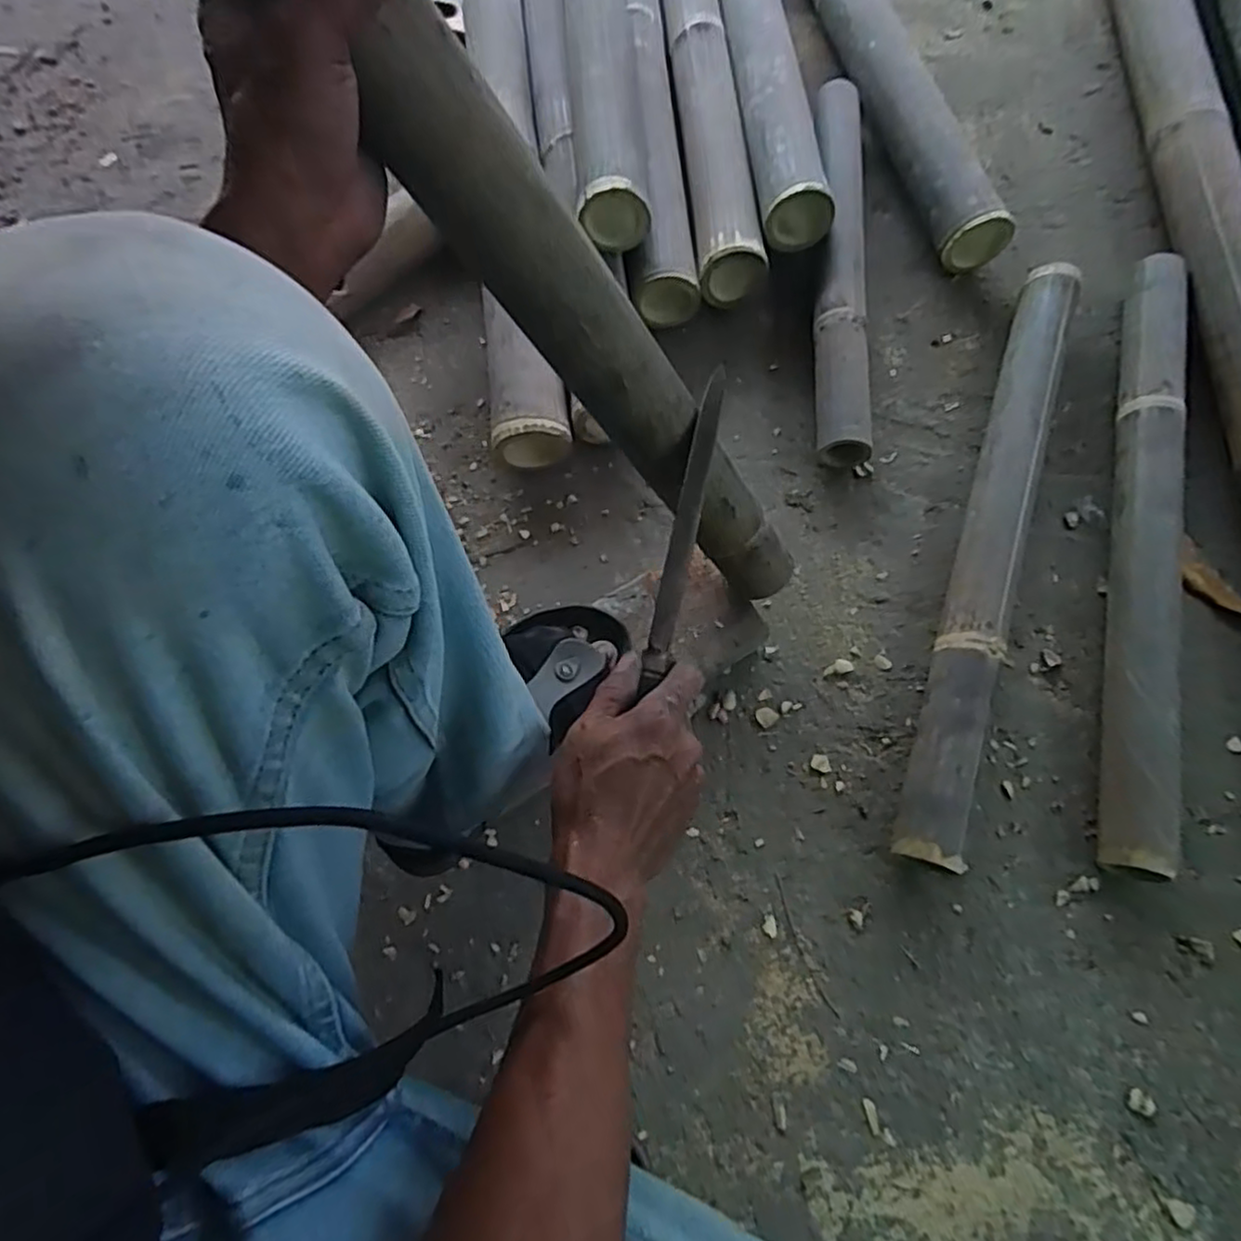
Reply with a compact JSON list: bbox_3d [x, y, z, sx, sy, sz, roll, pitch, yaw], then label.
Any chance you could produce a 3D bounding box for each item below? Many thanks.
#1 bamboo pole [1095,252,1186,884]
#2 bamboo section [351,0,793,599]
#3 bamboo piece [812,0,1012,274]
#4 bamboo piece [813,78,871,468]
[{"bbox_3d":[0.543,-0.101,0.717,0.068,0.066,0.707,16,72,6],"label":"bamboo pole"},{"bbox_3d":[0.000,-0.155,0.459,0.063,0.542,0.050,6,67,36],"label":"bamboo section"},{"bbox_3d":[0.322,-0.920,1.016,0.088,0.088,1.021,-12,71,-3],"label":"bamboo piece"},{"bbox_3d":[0.268,-0.445,0.854,0.070,0.062,0.558,4,71,2],"label":"bamboo piece"}]

